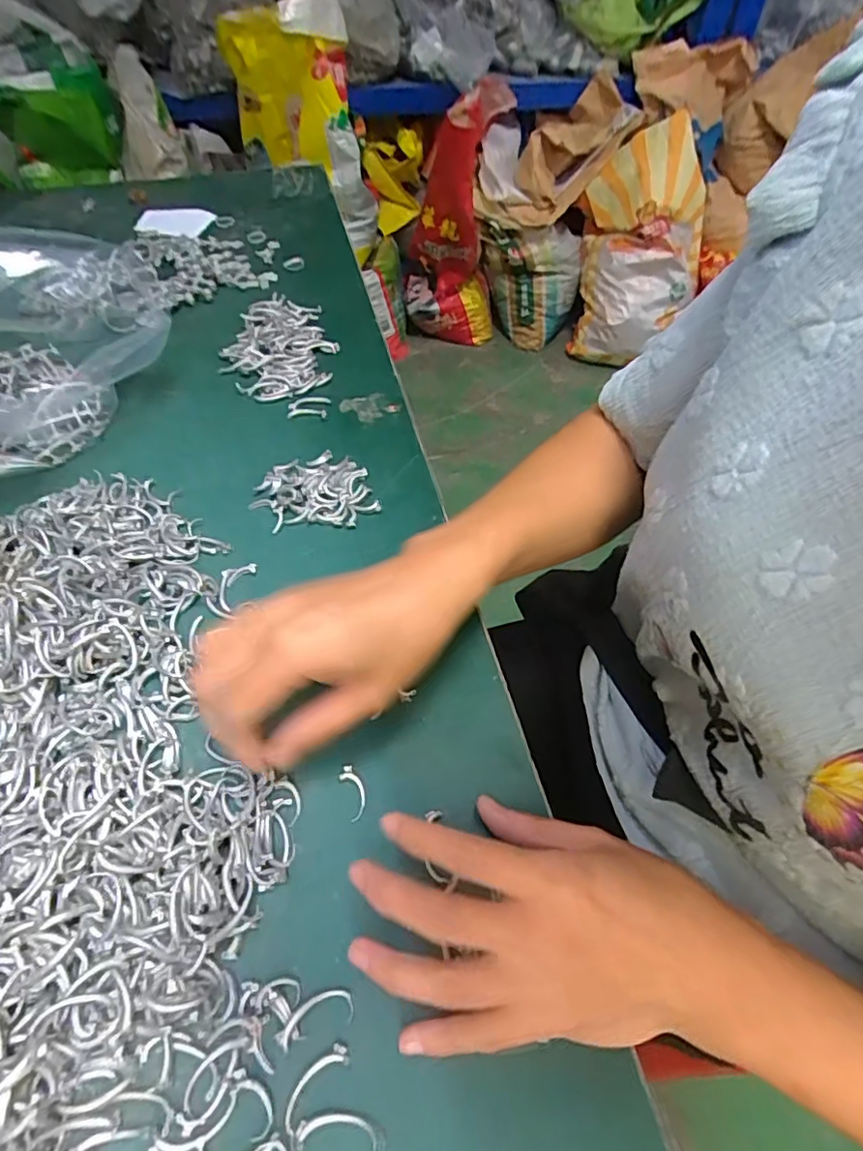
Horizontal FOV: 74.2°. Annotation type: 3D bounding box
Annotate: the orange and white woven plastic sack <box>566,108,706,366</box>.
[{"bbox_3d":[0.604,-0.923,1.615,0.320,0.608,0.121,2,21,2],"label":"orange and white woven plastic sack"}]

